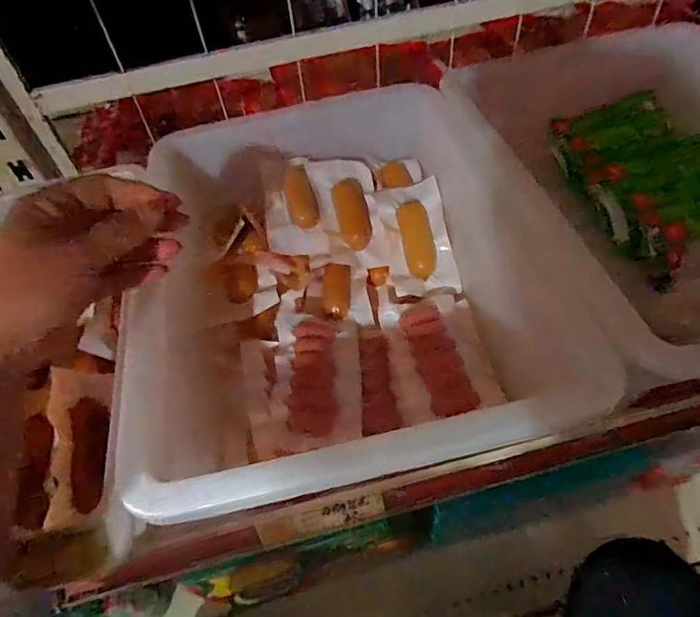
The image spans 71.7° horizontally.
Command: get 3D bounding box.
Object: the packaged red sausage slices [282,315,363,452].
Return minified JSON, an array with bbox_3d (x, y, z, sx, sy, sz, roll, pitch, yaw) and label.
[{"bbox_3d":[-0.023,0.050,0.359,0.049,0.015,0.115,-8,50,-1],"label":"packaged red sausage slices"}]

